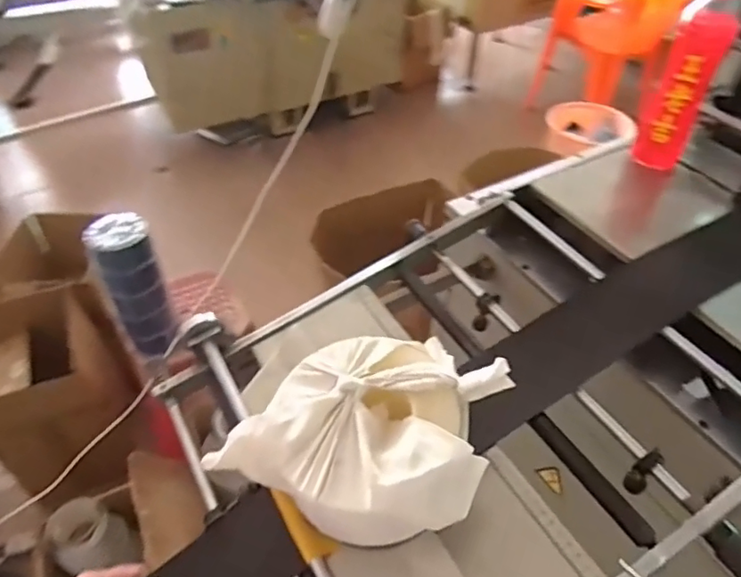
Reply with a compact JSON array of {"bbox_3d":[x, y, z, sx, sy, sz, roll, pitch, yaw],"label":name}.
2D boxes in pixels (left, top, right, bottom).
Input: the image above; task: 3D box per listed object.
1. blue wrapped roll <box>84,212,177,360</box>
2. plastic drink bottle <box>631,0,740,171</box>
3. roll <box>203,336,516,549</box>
[{"bbox_3d":[-0.480,-0.003,1.162,0.105,0.307,0.104,1,45,-1],"label":"blue wrapped roll"},{"bbox_3d":[0.385,-0.250,0.696,0.064,0.192,0.069,22,49,19],"label":"plastic drink bottle"},{"bbox_3d":[0.004,0.125,0.468,0.173,0.108,0.177,1,45,-1],"label":"roll"}]

